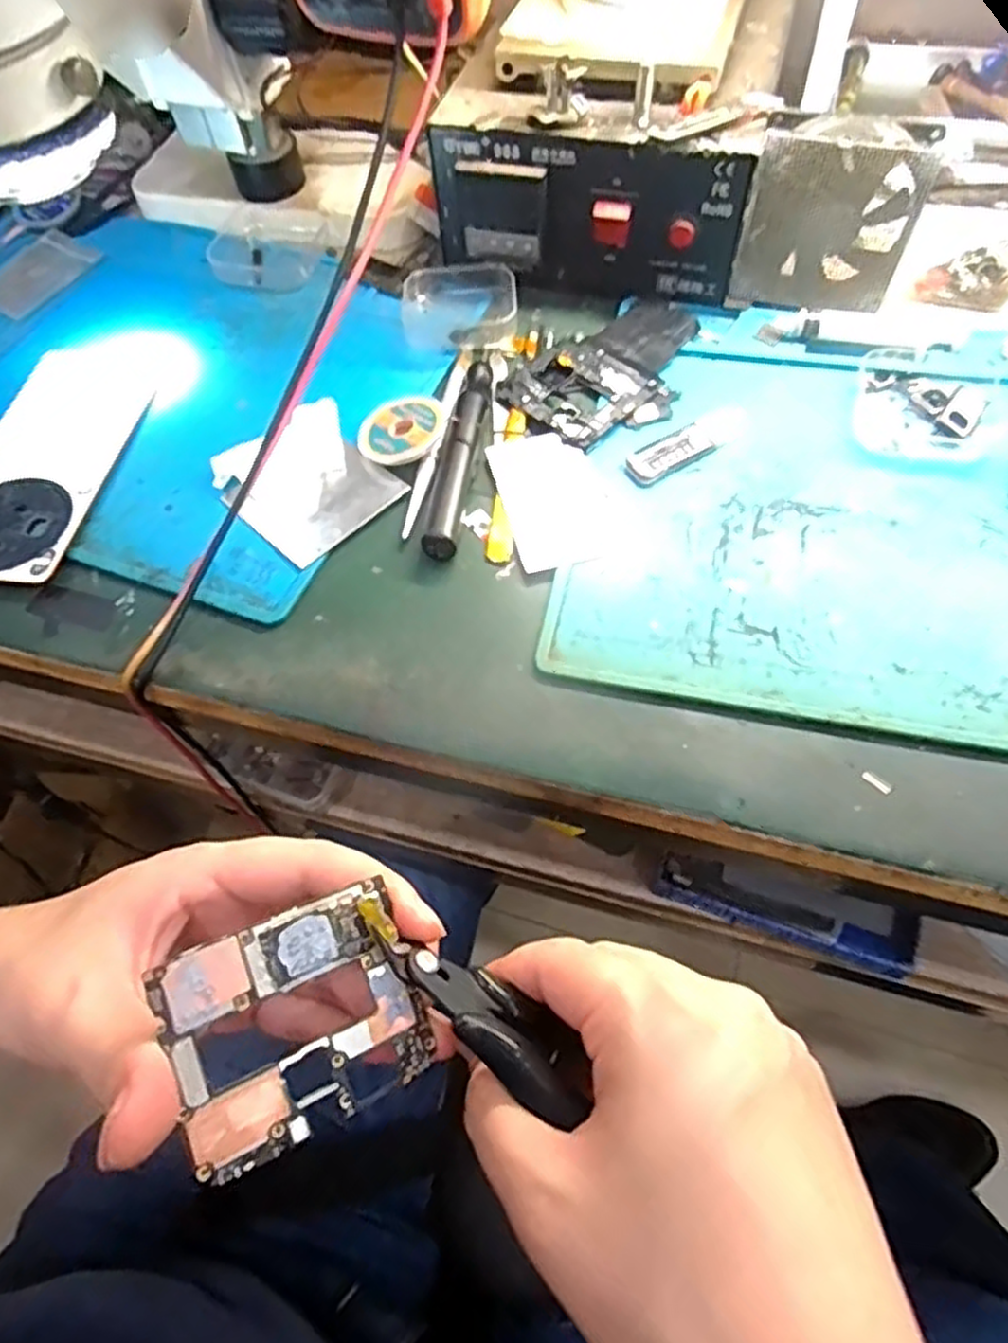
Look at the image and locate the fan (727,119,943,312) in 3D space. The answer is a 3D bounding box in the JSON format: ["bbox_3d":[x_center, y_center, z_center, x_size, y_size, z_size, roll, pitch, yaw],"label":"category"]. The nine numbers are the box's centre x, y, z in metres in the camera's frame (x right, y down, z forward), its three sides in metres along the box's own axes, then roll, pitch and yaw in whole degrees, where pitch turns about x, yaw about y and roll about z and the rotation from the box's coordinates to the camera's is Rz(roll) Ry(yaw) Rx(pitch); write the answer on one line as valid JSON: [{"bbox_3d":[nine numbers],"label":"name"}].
[{"bbox_3d":[0.162,-0.224,0.379,0.083,0.086,0.025,11,62,10],"label":"fan"}]

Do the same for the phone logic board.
[{"bbox_3d":[-0.054,0.095,0.202,0.065,0.008,0.057,-16,88,-28],"label":"phone logic board"}]

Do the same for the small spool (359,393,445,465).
[{"bbox_3d":[-0.051,-0.120,0.377,0.044,0.012,0.044,-2,61,3],"label":"small spool"}]

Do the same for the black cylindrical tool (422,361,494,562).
[{"bbox_3d":[-0.020,-0.108,0.370,0.014,0.012,0.125,6,62,8],"label":"black cylindrical tool"}]

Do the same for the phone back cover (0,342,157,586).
[{"bbox_3d":[-0.235,-0.109,0.387,0.077,0.011,0.152,8,62,9],"label":"phone back cover"}]

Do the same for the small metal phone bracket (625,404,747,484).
[{"bbox_3d":[0.091,-0.113,0.368,0.068,0.004,0.020,-30,63,-12],"label":"small metal phone bracket"}]

